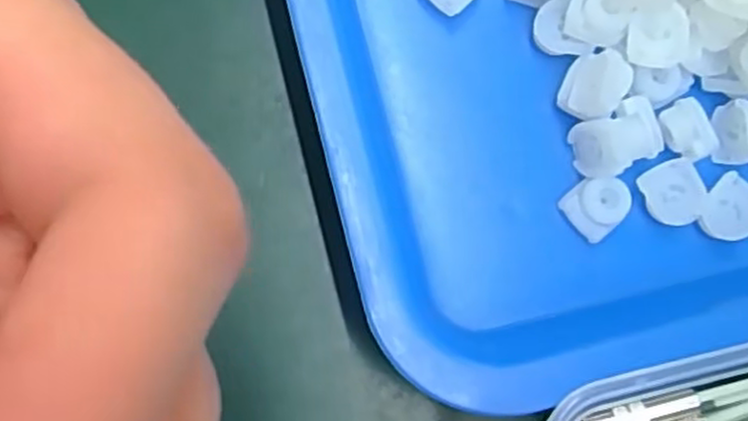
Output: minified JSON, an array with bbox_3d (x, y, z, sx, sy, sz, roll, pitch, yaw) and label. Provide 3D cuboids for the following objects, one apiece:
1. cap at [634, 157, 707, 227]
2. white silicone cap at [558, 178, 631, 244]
[{"bbox_3d":[0.089,-0.005,0.222,0.018,0.004,0.018,1,79,-5],"label":"cap"},{"bbox_3d":[0.065,-0.001,0.220,0.017,0.010,0.016,-39,85,-11],"label":"white silicone cap"}]

